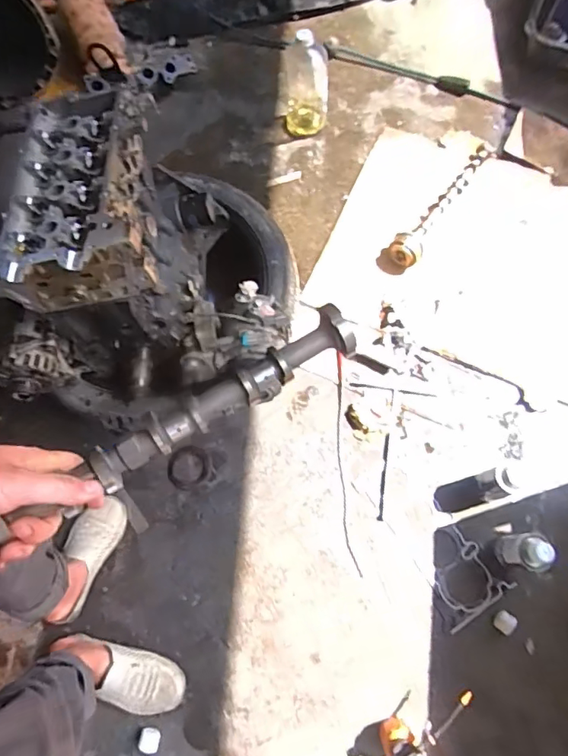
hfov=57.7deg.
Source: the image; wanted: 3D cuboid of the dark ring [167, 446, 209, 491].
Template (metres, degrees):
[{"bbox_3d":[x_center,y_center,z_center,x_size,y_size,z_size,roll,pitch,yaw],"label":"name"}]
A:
[{"bbox_3d":[-0.211,0.200,1.147,0.088,0.023,0.096,-1,72,2],"label":"dark ring"}]

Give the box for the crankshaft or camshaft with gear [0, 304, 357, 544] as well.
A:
[{"bbox_3d":[-0.133,0.067,0.403,0.429,0.067,0.074,-30,74,-11],"label":"crankshaft or camshaft with gear"}]

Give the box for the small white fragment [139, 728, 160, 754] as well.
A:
[{"bbox_3d":[-0.261,0.702,0.995,0.040,0.020,0.040,7,73,4],"label":"small white fragment"}]

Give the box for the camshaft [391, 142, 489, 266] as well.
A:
[{"bbox_3d":[0.402,-0.441,1.299,0.081,0.064,0.415,36,77,12],"label":"camshaft"}]

